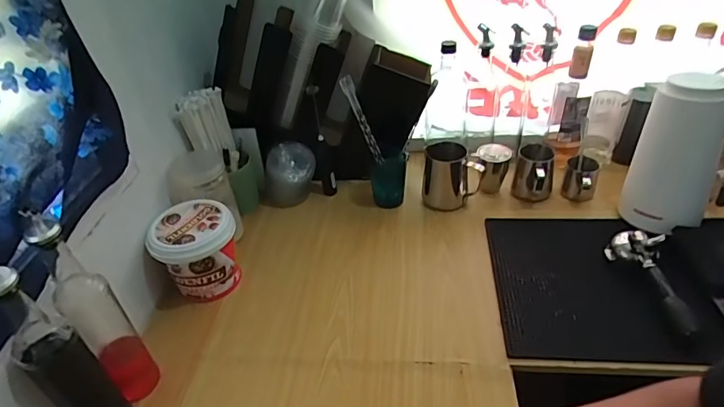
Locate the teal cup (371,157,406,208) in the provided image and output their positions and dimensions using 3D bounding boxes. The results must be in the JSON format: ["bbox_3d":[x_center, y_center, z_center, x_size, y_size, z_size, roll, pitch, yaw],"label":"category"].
[{"bbox_3d":[0.053,-0.041,0.910,0.067,0.086,0.059,-3,38,4],"label":"teal cup"}]

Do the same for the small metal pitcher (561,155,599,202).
[{"bbox_3d":[0.419,-0.047,0.895,0.056,0.069,0.063,18,44,27],"label":"small metal pitcher"}]

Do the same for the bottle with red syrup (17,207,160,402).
[{"bbox_3d":[-0.331,0.130,0.574,0.062,0.310,0.055,29,50,36],"label":"bottle with red syrup"}]

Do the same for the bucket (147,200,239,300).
[{"bbox_3d":[-0.266,0.081,0.772,0.121,0.131,0.116,-4,38,3],"label":"bucket"}]

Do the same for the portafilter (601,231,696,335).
[{"bbox_3d":[0.440,0.102,0.684,0.068,0.056,0.187,-11,39,-7],"label":"portafilter"}]

